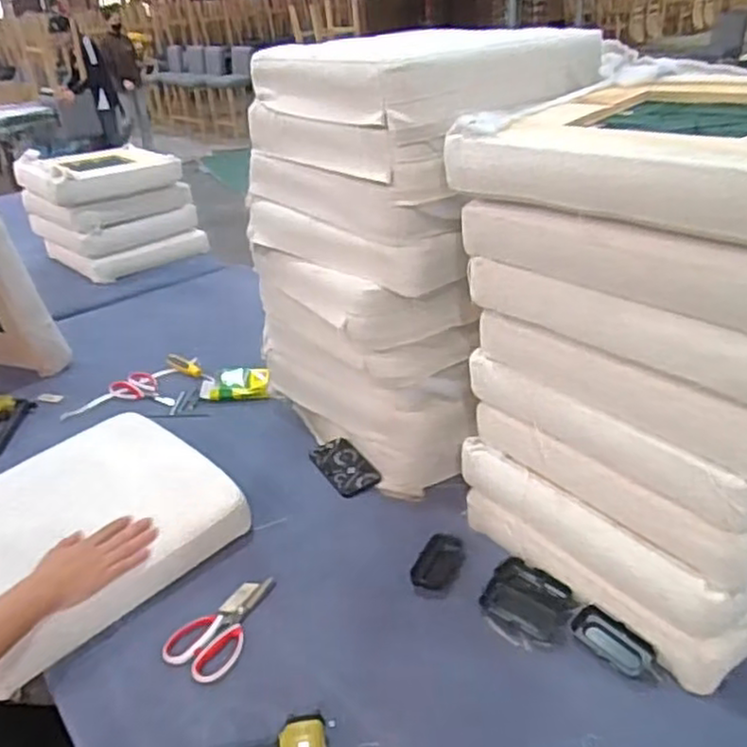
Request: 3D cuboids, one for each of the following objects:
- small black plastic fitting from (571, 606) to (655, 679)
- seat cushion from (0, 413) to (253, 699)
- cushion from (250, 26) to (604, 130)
[{"bbox_3d":[0.323,0.361,0.950,0.044,0.032,0.110,-24,33,-32],"label":"small black plastic fitting"},{"bbox_3d":[-0.492,0.258,1.158,0.387,0.124,0.435,20,38,37],"label":"seat cushion"},{"bbox_3d":[0.089,-0.509,1.185,0.453,0.089,0.446,-23,34,-29],"label":"cushion"}]

